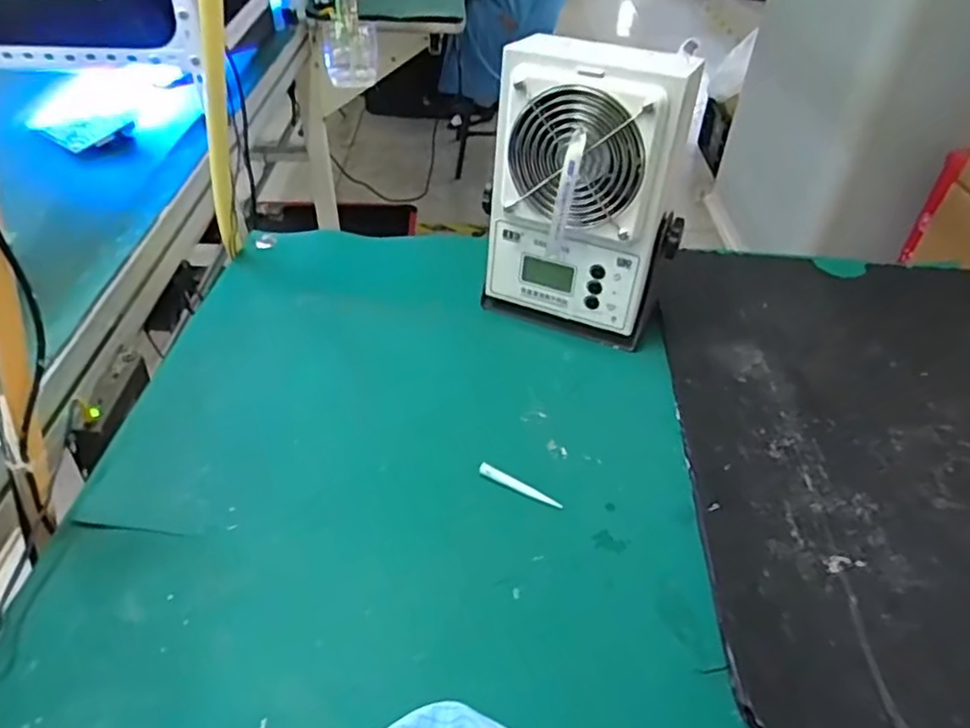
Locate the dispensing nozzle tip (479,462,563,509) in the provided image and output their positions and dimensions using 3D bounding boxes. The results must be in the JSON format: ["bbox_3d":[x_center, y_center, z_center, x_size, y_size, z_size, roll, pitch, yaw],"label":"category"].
[{"bbox_3d":[0.028,0.093,0.507,0.069,0.008,0.011,21,45,19],"label":"dispensing nozzle tip"}]

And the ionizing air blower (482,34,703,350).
[{"bbox_3d":[0.088,-0.142,0.587,0.167,0.241,0.090,15,45,14],"label":"ionizing air blower"}]

